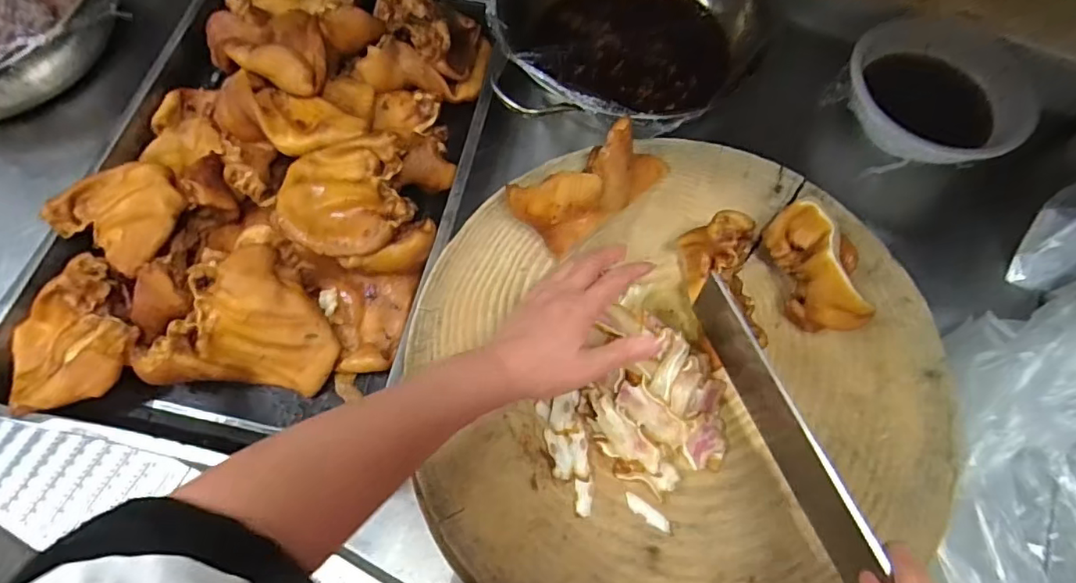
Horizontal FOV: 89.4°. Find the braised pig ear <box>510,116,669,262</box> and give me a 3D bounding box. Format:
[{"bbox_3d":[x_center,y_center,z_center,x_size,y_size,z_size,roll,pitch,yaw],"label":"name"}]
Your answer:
[{"bbox_3d":[0.053,-0.099,0.495,0.155,0.054,0.063,-34,71,-24],"label":"braised pig ear"}]

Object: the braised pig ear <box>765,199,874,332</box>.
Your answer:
[{"bbox_3d":[0.235,-0.020,0.462,0.073,0.068,0.102,12,68,4],"label":"braised pig ear"}]

